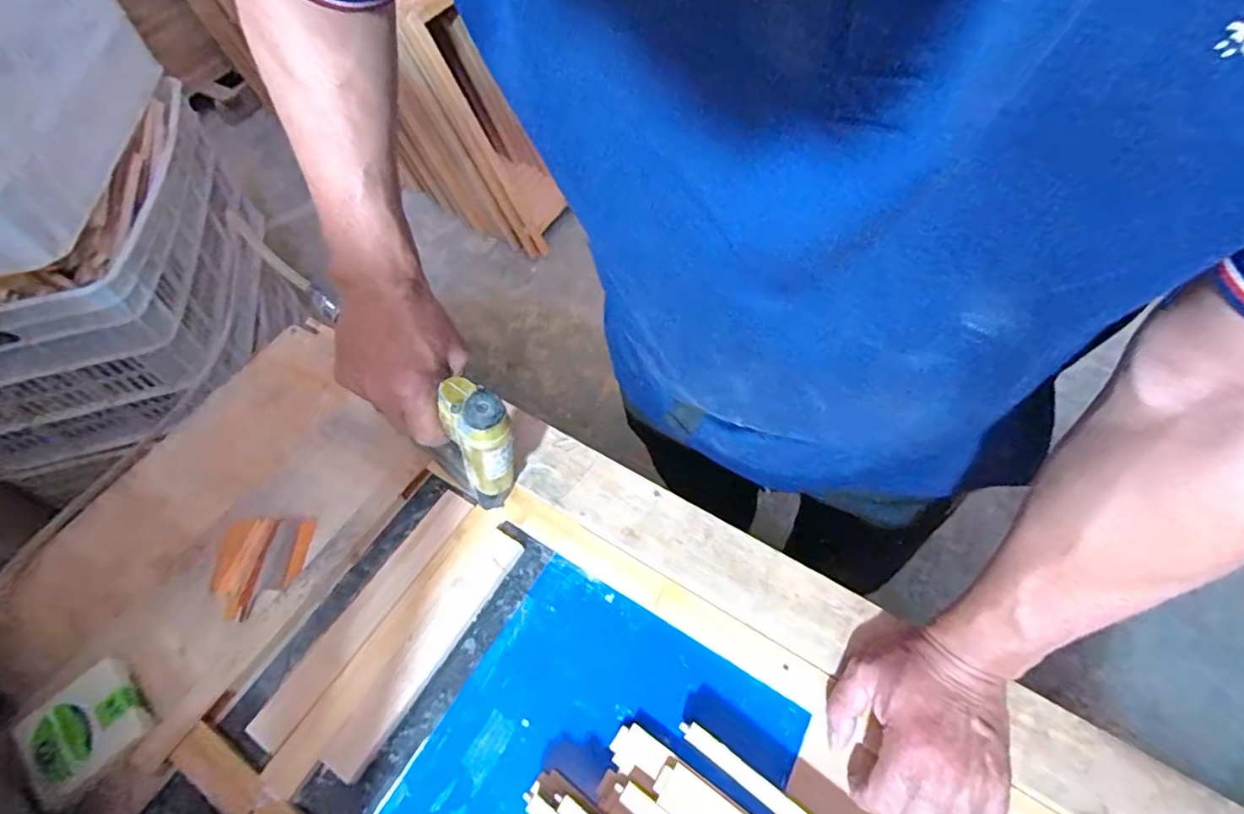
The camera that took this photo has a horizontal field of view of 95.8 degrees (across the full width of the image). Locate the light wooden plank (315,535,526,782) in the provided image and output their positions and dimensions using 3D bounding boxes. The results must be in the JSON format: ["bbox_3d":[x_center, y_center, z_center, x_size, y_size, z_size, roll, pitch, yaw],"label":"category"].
[{"bbox_3d":[-0.152,0.185,0.446,0.034,0.008,0.199,27,63,18],"label":"light wooden plank"}]

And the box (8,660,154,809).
[{"bbox_3d":[-0.398,0.238,0.416,0.073,0.013,0.072,32,64,20],"label":"box"}]

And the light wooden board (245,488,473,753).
[{"bbox_3d":[-0.207,0.161,0.460,0.034,0.009,0.220,28,63,18],"label":"light wooden board"}]

